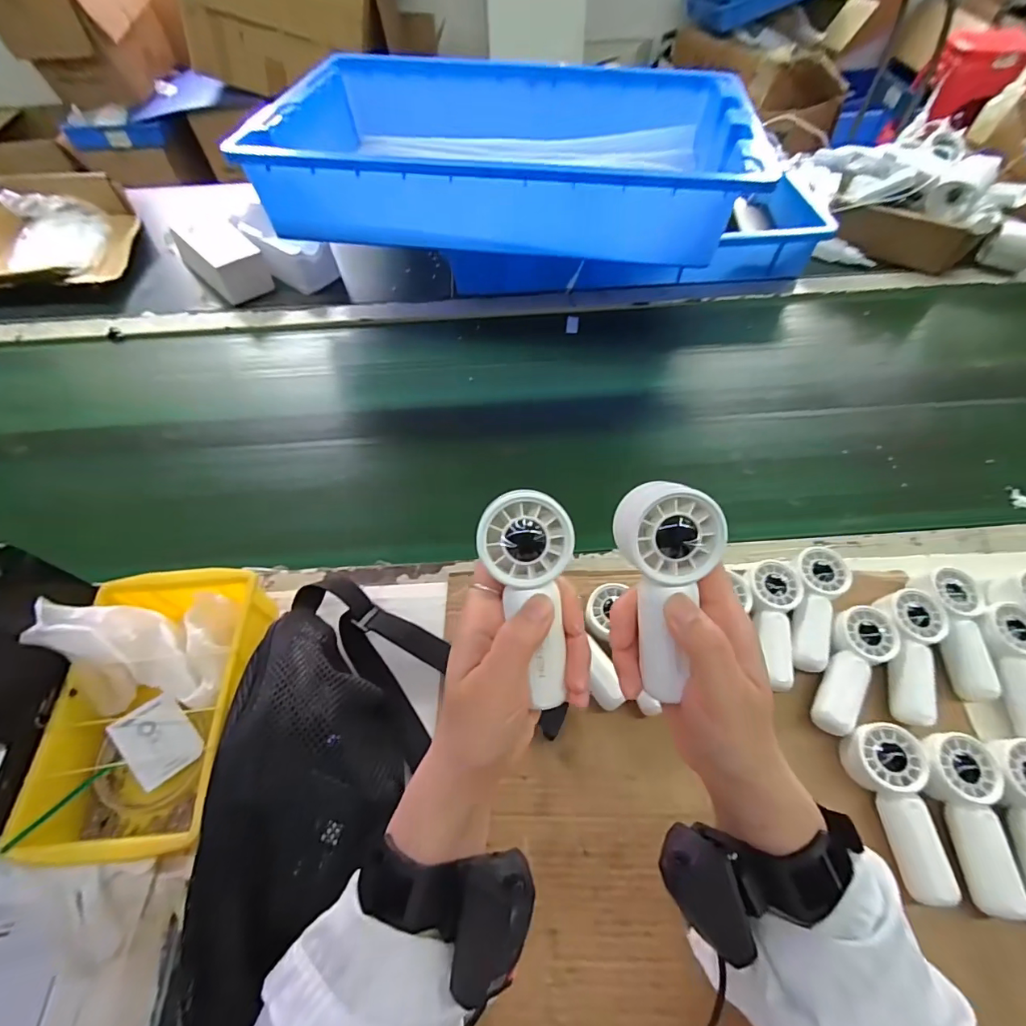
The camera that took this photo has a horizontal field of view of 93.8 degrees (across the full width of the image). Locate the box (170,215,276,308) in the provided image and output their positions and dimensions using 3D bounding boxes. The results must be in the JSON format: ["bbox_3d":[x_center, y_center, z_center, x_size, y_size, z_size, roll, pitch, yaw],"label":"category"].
[{"bbox_3d":[-0.454,-0.394,0.753,0.083,0.064,0.184,-39,64,-21],"label":"box"}]

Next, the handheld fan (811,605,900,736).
[{"bbox_3d":[0.279,0.126,0.402,0.045,0.028,0.112,38,65,23],"label":"handheld fan"}]

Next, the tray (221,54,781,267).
[{"bbox_3d":[-0.003,-0.526,0.710,0.599,0.133,0.407,6,57,5],"label":"tray"}]

